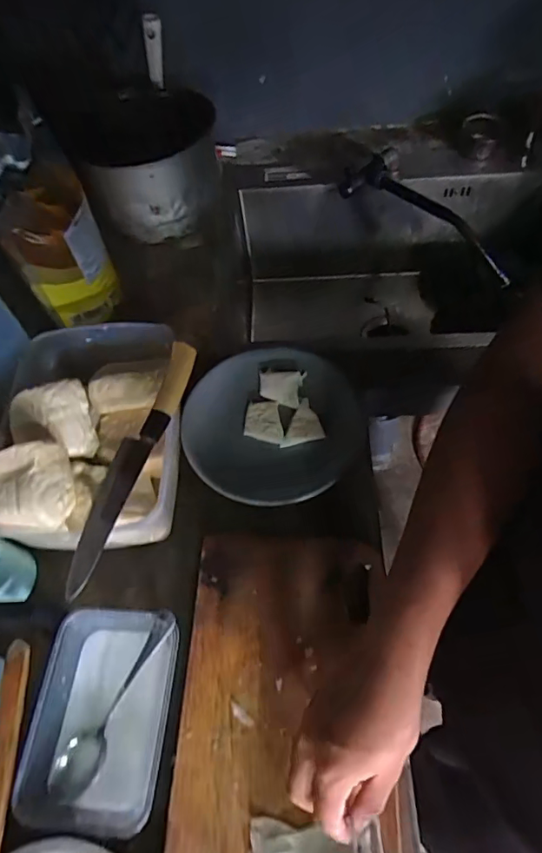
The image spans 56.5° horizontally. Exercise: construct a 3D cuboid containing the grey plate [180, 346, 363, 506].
[{"bbox_3d":[0.001,-0.008,0.623,0.208,0.026,0.219,-2,58,3],"label":"grey plate"}]

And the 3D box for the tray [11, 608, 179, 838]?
[{"bbox_3d":[-0.155,0.267,0.474,0.120,0.038,0.175,1,58,5],"label":"tray"}]

